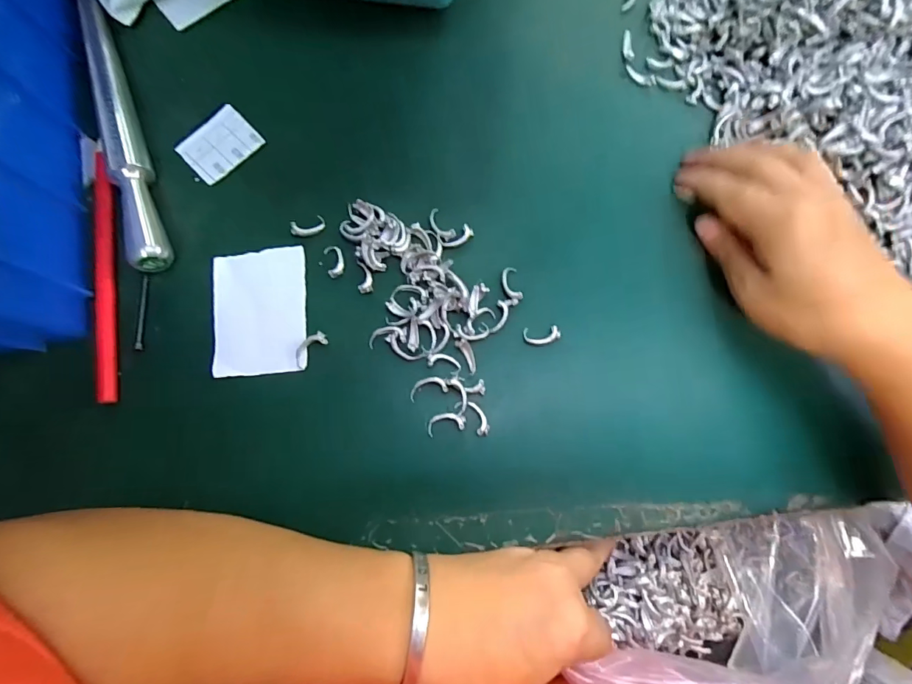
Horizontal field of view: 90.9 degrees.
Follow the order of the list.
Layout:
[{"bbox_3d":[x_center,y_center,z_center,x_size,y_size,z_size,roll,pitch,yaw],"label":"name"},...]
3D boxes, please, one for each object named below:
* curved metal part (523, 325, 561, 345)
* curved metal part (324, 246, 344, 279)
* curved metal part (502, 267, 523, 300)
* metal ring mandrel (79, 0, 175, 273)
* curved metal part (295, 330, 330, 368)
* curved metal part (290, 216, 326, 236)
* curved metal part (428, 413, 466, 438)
[{"bbox_3d":[0.051,-0.004,0.265,0.021,0.004,0.011,-3,78,-1],"label":"curved metal part"},{"bbox_3d":[-0.074,-0.049,0.272,0.011,0.005,0.020,-17,79,-4],"label":"curved metal part"},{"bbox_3d":[0.034,-0.036,0.271,0.010,0.004,0.021,-13,79,-3],"label":"curved metal part"},{"bbox_3d":[-0.205,-0.131,0.276,0.021,0.016,0.190,-18,79,-4],"label":"metal ring mandrel"},{"bbox_3d":[-0.086,0.003,0.262,0.011,0.006,0.023,43,81,8],"label":"curved metal part"},{"bbox_3d":[-0.091,-0.071,0.277,0.020,0.004,0.011,-18,79,-4],"label":"curved metal part"},{"bbox_3d":[-0.006,0.046,0.254,0.022,0.004,0.011,-12,79,-3],"label":"curved metal part"}]

